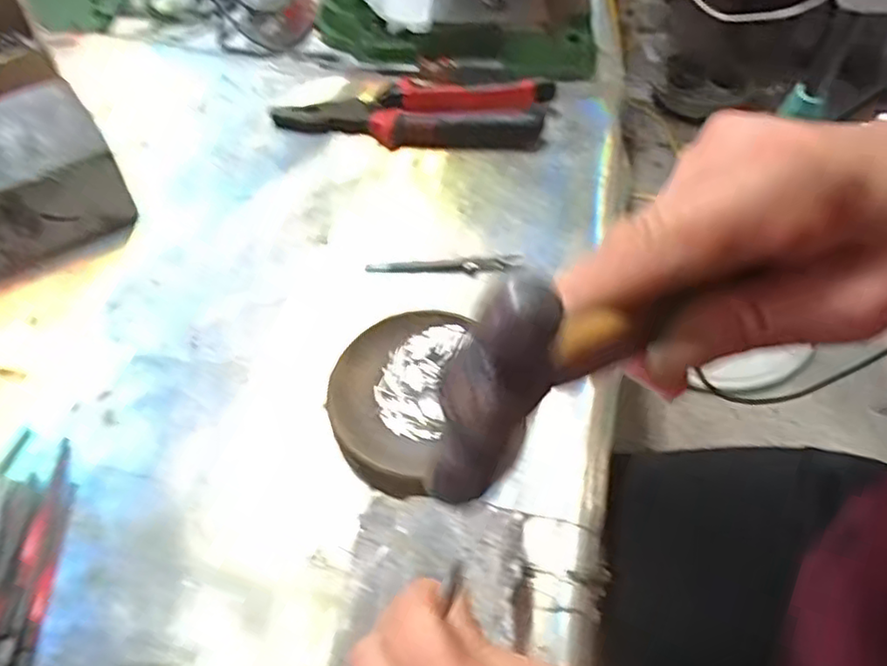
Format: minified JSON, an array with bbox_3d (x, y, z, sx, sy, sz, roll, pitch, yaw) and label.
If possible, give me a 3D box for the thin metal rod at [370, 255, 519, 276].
[{"bbox_3d":[0.001,-0.046,0.448,0.104,0.004,0.010,-3,55,-2],"label":"thin metal rod"}]

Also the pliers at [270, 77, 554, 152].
[{"bbox_3d":[-0.026,-0.178,0.523,0.213,0.032,0.054,4,55,4],"label":"pliers"}]

